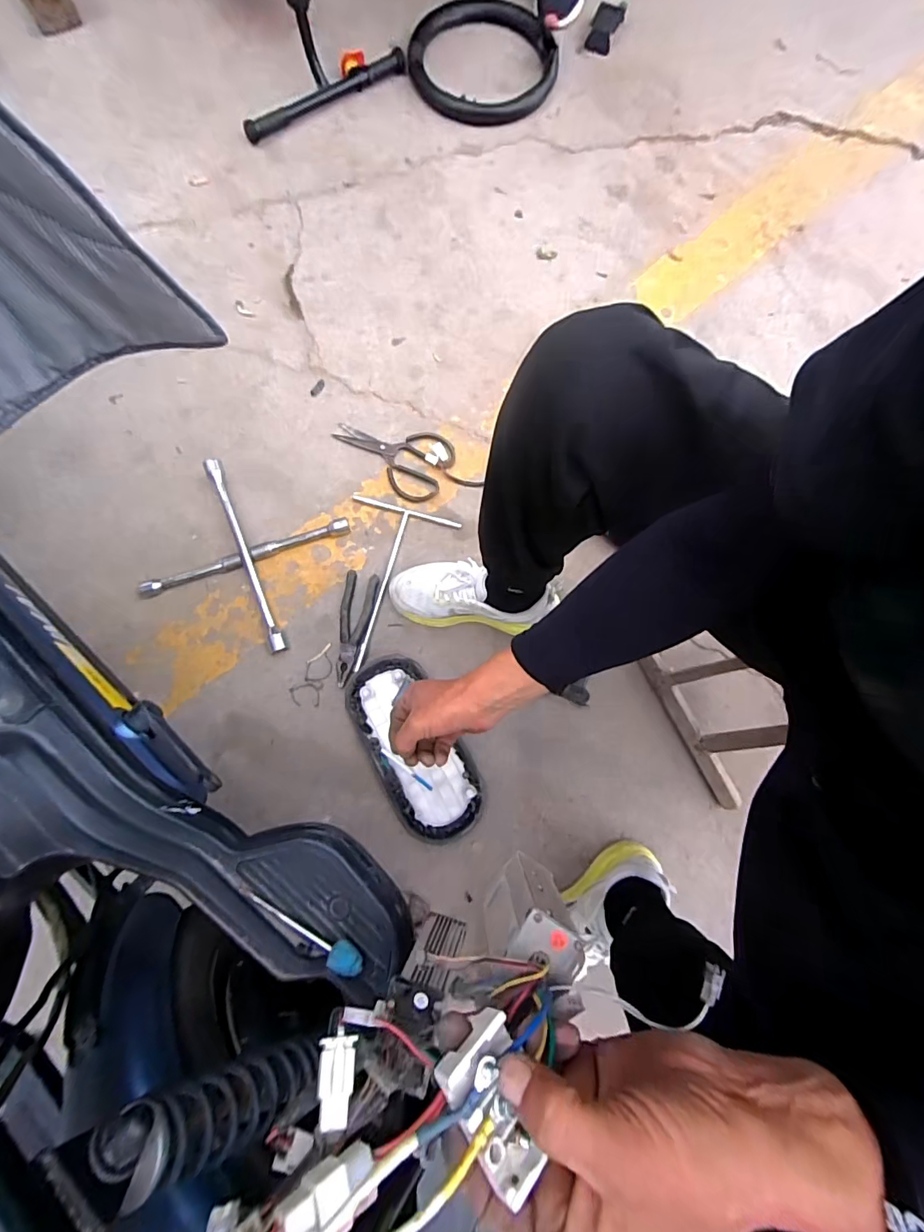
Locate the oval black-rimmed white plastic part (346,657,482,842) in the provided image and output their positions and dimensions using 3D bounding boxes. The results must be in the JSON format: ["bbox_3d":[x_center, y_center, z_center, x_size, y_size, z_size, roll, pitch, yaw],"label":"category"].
[{"bbox_3d":[-0.076,0.202,0.751,0.133,0.035,0.285,-27,77,-6],"label":"oval black-rimmed white plastic part"}]

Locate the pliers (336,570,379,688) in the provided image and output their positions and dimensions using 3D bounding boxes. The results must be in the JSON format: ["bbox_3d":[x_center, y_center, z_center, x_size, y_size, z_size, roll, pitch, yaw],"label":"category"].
[{"bbox_3d":[-0.177,0.019,0.795,0.054,0.011,0.188,6,76,2],"label":"pliers"}]

